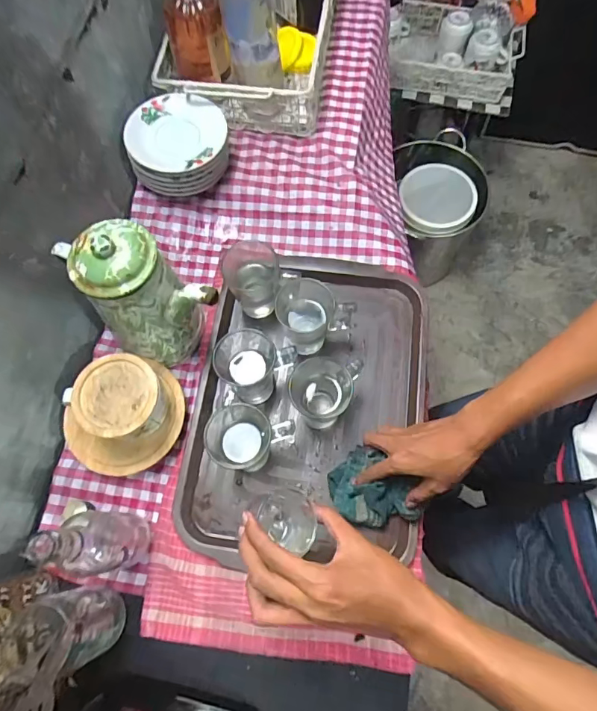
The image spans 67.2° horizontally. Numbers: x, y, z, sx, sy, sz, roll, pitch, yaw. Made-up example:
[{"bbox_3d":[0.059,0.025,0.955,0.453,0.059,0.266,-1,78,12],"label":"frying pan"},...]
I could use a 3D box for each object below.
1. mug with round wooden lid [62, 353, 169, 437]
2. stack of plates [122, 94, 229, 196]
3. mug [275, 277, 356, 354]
[{"bbox_3d":[-0.213,0.056,0.550,0.097,0.071,0.096,-1,70,2],"label":"mug with round wooden lid"},{"bbox_3d":[-0.178,-0.316,0.683,0.142,0.073,0.135,-4,69,1],"label":"stack of plates"},{"bbox_3d":[0.017,-0.045,0.605,0.106,0.097,0.087,11,70,6],"label":"mug"}]

